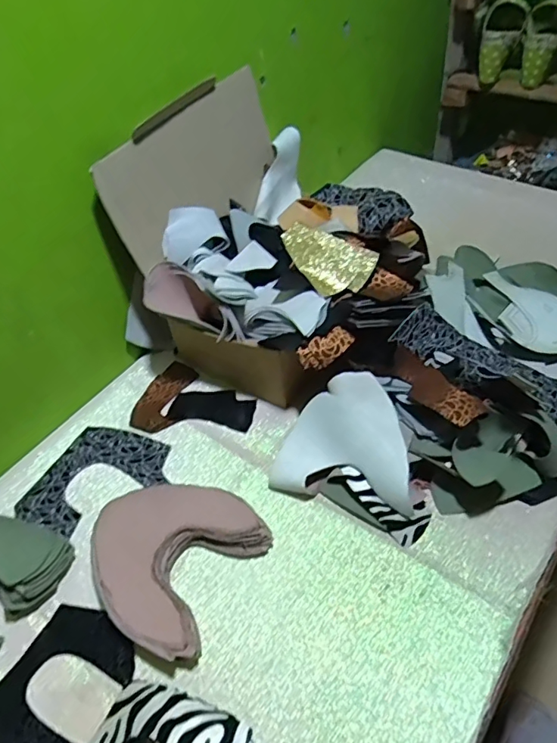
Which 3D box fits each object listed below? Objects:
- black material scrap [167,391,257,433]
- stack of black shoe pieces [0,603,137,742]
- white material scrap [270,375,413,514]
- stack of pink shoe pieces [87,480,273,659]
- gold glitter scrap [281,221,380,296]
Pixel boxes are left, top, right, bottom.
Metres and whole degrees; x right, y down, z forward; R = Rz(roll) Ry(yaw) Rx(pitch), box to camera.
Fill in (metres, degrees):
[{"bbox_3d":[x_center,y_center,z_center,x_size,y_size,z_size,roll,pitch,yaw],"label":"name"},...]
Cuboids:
[{"bbox_3d":[-0.091,0.051,0.714,0.116,0.005,0.056,8,50,14],"label":"black material scrap"},{"bbox_3d":[-0.218,0.310,0.498,0.111,0.014,0.148,22,55,24],"label":"stack of black shoe pieces"},{"bbox_3d":[0.081,0.082,0.608,0.158,0.096,0.125,8,50,13],"label":"white material scrap"},{"bbox_3d":[-0.122,0.201,0.568,0.175,0.033,0.170,21,54,23],"label":"stack of pink shoe pieces"},{"bbox_3d":[0.056,-0.144,0.661,0.128,0.019,0.074,33,89,22],"label":"gold glitter scrap"}]

